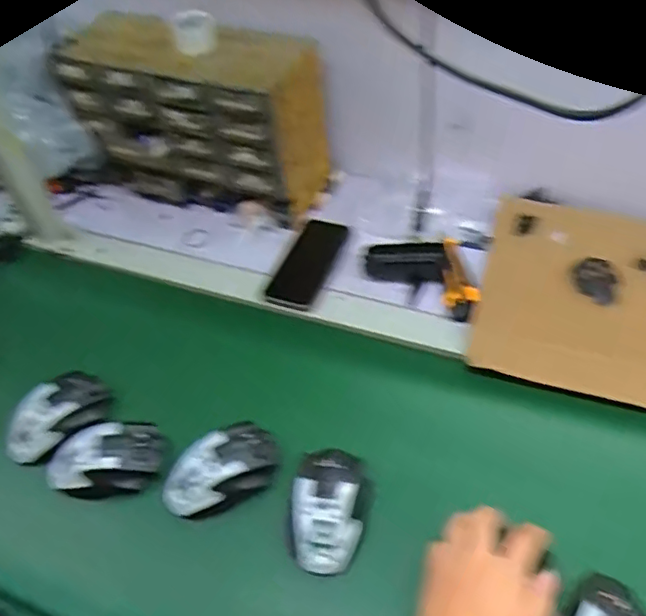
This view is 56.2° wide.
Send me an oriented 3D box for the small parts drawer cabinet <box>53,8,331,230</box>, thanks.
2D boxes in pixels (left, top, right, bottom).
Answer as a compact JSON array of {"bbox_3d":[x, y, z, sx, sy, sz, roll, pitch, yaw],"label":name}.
[{"bbox_3d":[-0.174,-0.235,0.815,0.329,0.227,0.118,8,47,11],"label":"small parts drawer cabinet"}]

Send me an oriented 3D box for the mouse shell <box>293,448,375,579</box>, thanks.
[{"bbox_3d":[0.011,0.190,0.578,0.076,0.041,0.111,4,47,7],"label":"mouse shell"}]

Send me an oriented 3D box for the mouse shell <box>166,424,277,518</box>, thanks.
[{"bbox_3d":[-0.103,0.165,0.615,0.122,0.042,0.068,-23,49,-17],"label":"mouse shell"}]

